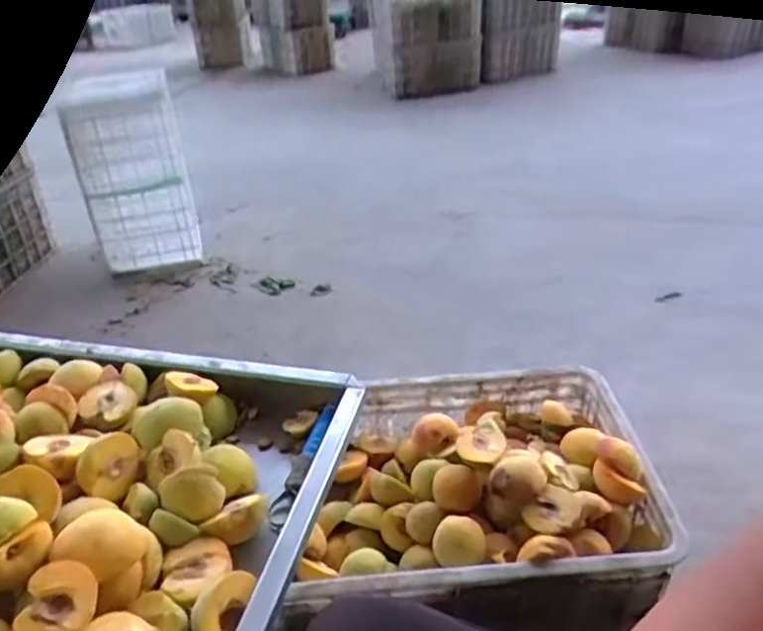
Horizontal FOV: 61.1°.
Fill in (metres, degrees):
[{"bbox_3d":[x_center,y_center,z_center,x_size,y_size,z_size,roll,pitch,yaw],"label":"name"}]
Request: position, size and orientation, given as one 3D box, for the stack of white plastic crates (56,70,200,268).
[{"bbox_3d":[-0.616,-0.359,1.631,0.232,0.433,0.273,-11,33,-12],"label":"stack of white plastic crates"}]

